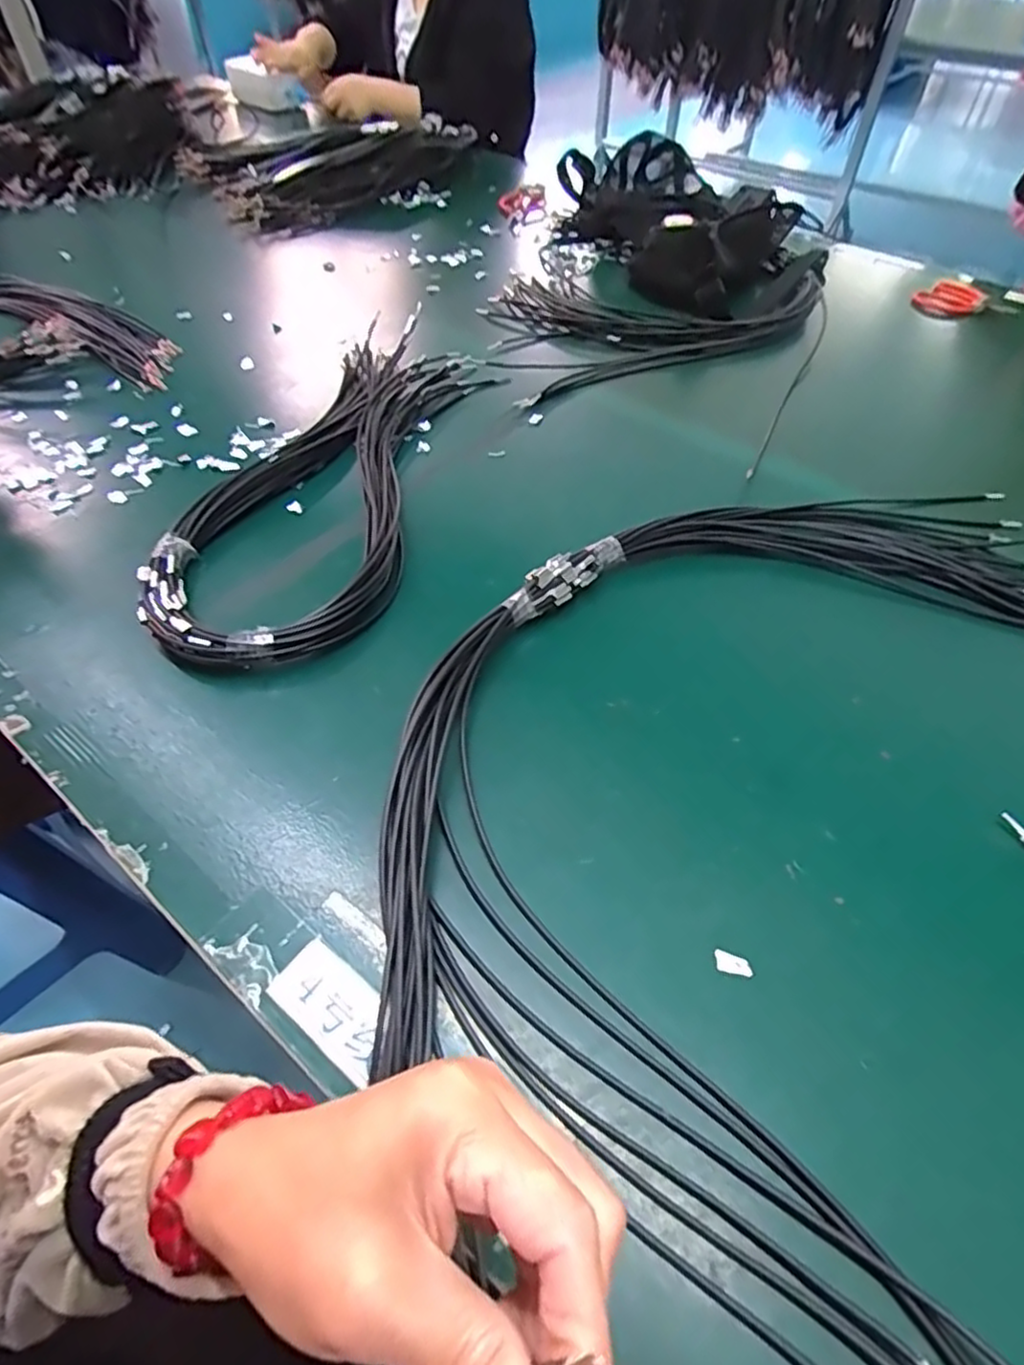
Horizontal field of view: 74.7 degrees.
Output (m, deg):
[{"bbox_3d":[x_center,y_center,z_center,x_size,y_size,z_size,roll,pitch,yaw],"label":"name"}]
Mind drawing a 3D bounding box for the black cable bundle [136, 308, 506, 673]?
[{"bbox_3d":[-0.143,-0.184,0.586,0.176,0.044,0.453,12,49,8],"label":"black cable bundle"}]

